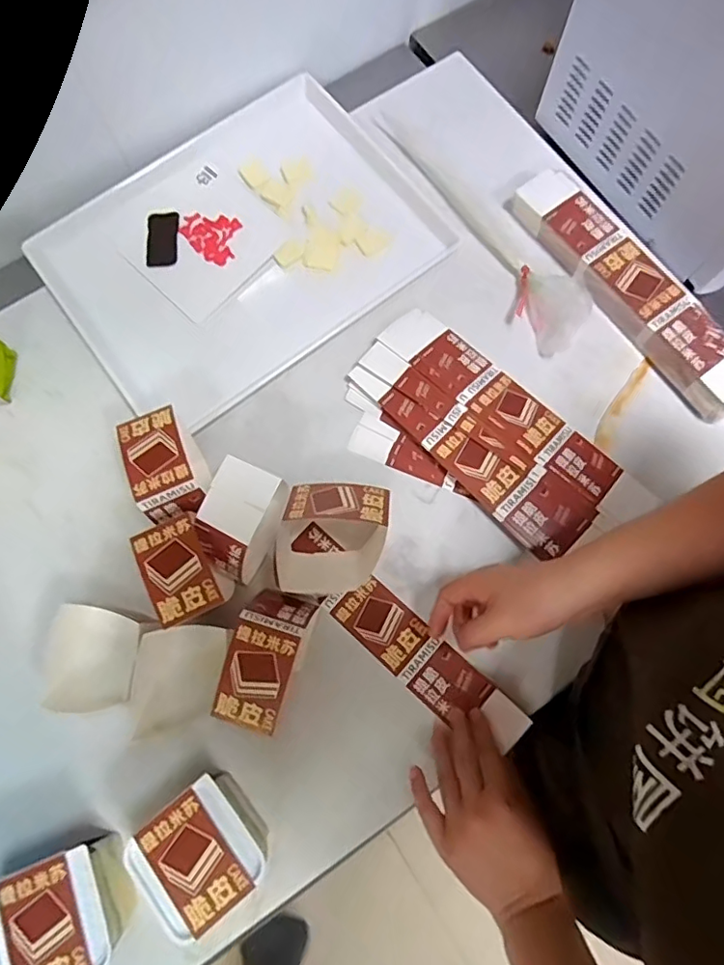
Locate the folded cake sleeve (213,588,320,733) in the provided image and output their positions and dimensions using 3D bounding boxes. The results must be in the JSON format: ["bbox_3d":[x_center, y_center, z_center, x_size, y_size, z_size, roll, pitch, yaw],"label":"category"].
[{"bbox_3d":[-0.090,0.164,0.524,0.060,0.074,0.121,18,78,4],"label":"folded cake sleeve"}]

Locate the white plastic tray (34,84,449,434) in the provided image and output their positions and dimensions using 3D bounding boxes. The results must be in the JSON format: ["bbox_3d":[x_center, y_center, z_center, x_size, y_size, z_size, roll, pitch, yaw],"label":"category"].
[{"bbox_3d":[-0.146,-0.288,0.667,0.424,0.016,0.318,-37,78,-7],"label":"white plastic tray"}]

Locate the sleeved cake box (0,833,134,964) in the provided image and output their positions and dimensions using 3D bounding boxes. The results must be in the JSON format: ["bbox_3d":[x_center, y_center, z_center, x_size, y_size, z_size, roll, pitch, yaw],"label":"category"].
[{"bbox_3d":[-0.253,0.368,0.478,0.108,0.083,0.094,-22,78,-5],"label":"sleeved cake box"}]

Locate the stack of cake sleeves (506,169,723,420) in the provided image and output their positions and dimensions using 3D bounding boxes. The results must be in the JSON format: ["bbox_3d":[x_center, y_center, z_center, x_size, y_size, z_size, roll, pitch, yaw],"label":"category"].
[{"bbox_3d":[0.309,-0.225,0.627,0.077,0.037,0.345,-36,78,-7],"label":"stack of cake sleeves"}]

